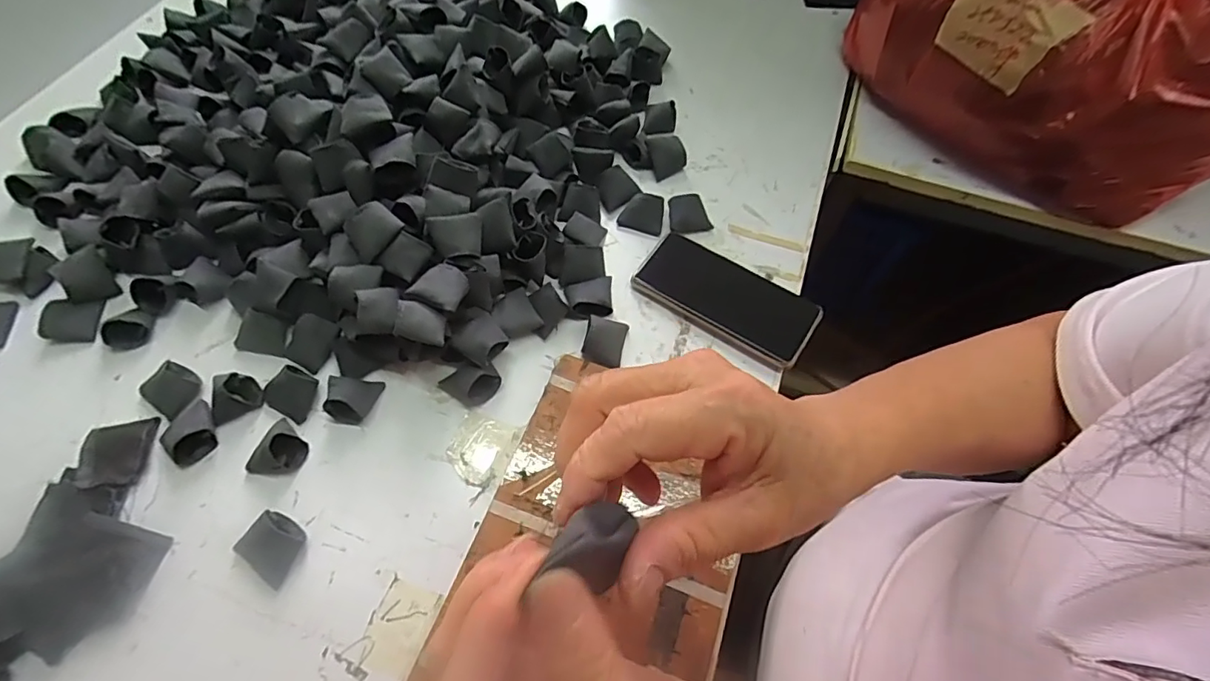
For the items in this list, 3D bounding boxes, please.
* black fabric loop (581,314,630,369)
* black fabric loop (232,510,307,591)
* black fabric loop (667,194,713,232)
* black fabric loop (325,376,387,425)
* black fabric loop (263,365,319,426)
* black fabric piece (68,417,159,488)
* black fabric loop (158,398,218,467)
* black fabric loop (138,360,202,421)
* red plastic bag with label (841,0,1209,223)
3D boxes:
[{"bbox_3d":[0.000,0.001,0.460,0.033,0.018,0.044,12,62,4],"label":"black fabric loop"},{"bbox_3d":[-0.234,0.145,0.377,0.039,0.017,0.036,31,65,13],"label":"black fabric loop"},{"bbox_3d":[0.083,-0.125,0.529,0.042,0.024,0.033,-8,63,-6],"label":"black fabric loop"},{"bbox_3d":[-0.202,0.044,0.427,0.038,0.027,0.036,-2,62,-3],"label":"black fabric loop"},{"bbox_3d":[-0.252,0.040,0.430,0.037,0.016,0.035,28,65,12],"label":"black fabric loop"},{"bbox_3d":[-0.374,0.085,0.408,0.049,0.011,0.053,-10,63,-8],"label":"black fabric piece"},{"bbox_3d":[-0.322,0.068,0.411,0.041,0.023,0.040,39,68,17],"label":"black fabric loop"},{"bbox_3d":[-0.351,0.038,0.430,0.040,0.025,0.036,37,67,16],"label":"black fabric loop"},{"bbox_3d":[0.412,-0.271,0.503,0.343,0.212,0.147,32,66,14],"label":"red plastic bag with label"}]

